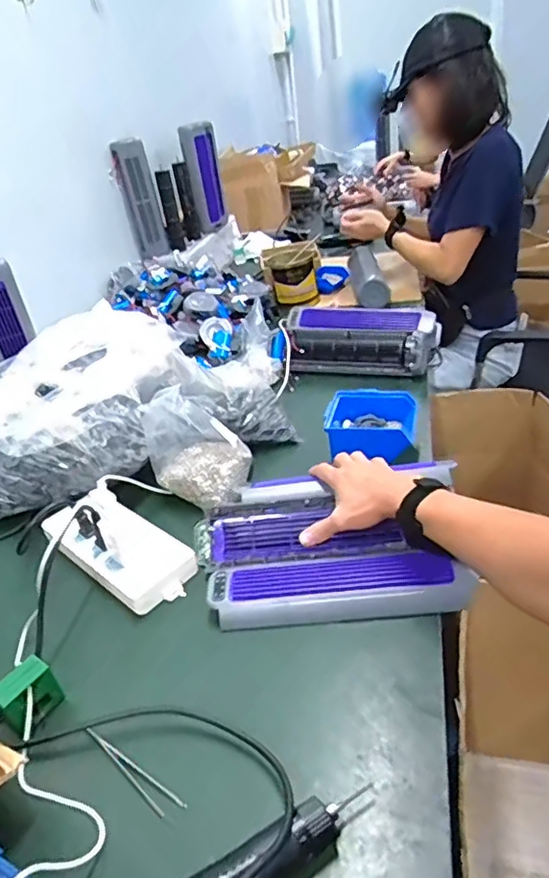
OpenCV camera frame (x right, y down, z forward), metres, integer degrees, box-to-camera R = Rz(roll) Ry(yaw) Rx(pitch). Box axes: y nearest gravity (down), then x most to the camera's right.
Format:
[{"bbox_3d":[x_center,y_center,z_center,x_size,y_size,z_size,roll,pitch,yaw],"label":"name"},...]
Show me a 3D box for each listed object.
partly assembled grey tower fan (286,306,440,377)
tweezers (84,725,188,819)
[{"bbox_3d":[0.173,-0.211,1.151,0.311,0.082,0.170,1,34,17],"label":"partly assembled grey tower fan"},{"bbox_3d":[-0.132,0.296,0.502,0.127,0.004,0.018,14,40,33],"label":"tweezers"}]

